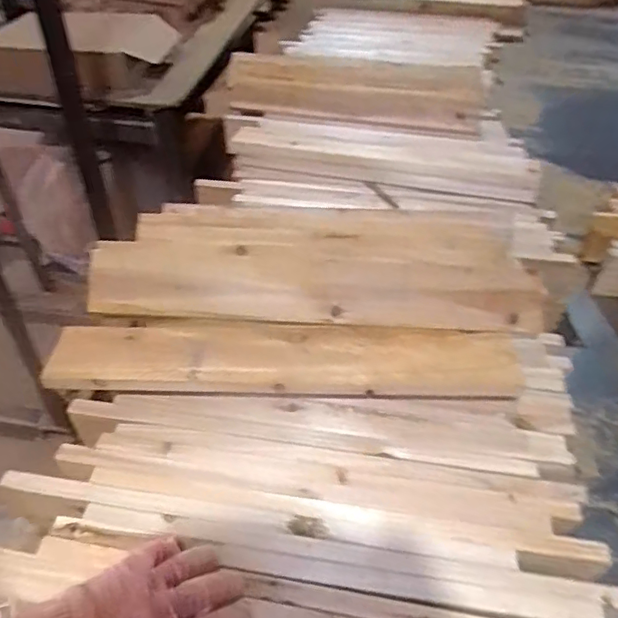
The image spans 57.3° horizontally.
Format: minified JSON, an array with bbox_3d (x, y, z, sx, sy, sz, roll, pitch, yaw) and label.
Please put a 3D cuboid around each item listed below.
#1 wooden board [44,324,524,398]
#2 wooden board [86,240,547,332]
[{"bbox_3d":[-0.021,0.056,0.632,0.495,0.033,0.093,0,46,0],"label":"wooden board"},{"bbox_3d":[0.013,-0.035,0.691,0.536,0.029,0.123,4,62,1],"label":"wooden board"}]

